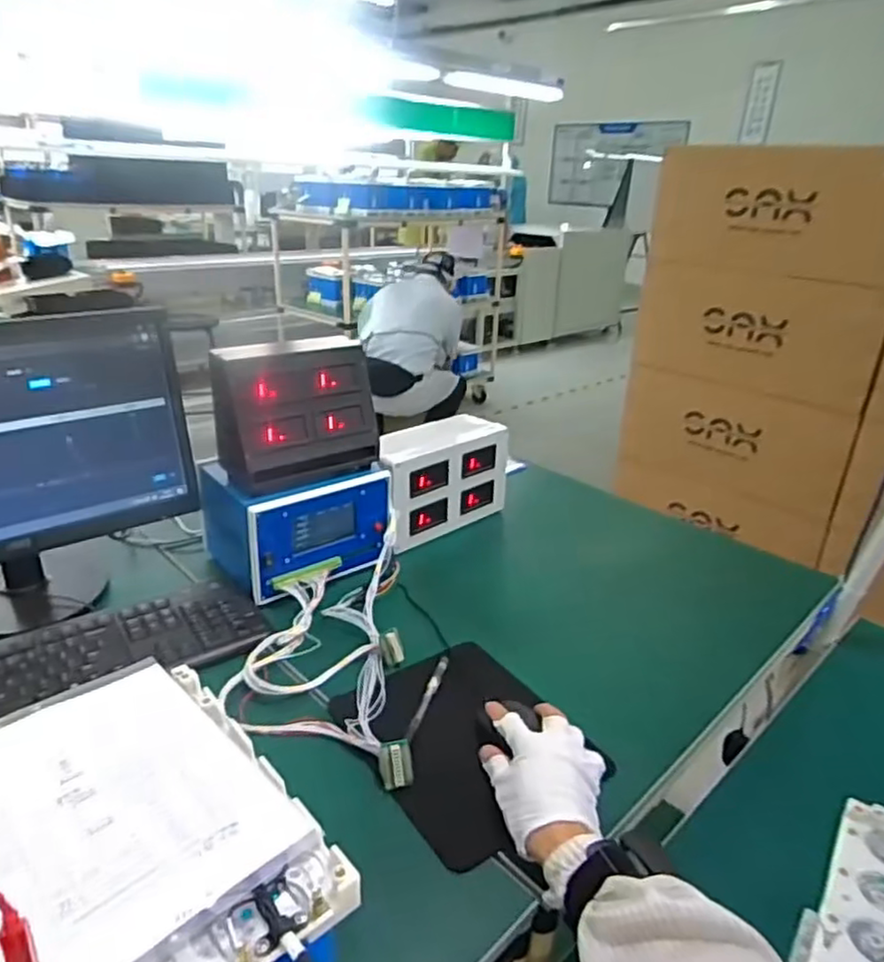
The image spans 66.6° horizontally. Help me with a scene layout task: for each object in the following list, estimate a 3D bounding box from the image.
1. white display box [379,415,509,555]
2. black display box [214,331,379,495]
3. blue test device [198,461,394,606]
[{"bbox_3d":[-0.008,-0.010,1.070,0.095,0.167,0.252,24,32,39],"label":"white display box"},{"bbox_3d":[-0.191,-0.092,0.880,0.206,0.171,0.092,-14,29,-32],"label":"black display box"},{"bbox_3d":[-0.201,0.045,0.947,0.215,0.133,0.181,-16,30,-35],"label":"blue test device"}]

